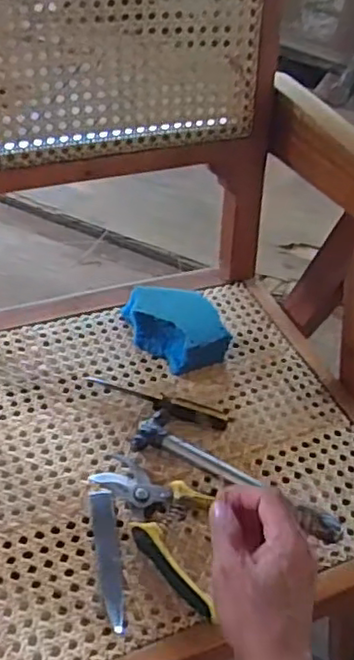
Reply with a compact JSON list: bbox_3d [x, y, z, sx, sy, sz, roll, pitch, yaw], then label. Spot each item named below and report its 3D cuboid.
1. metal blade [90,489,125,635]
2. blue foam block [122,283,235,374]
[{"bbox_3d":[-0.064,0.212,0.619,0.022,0.005,0.142,-6,43,-10],"label":"metal blade"},{"bbox_3d":[-0.004,-0.011,0.816,0.085,0.063,0.136,-23,51,-29],"label":"blue foam block"}]

